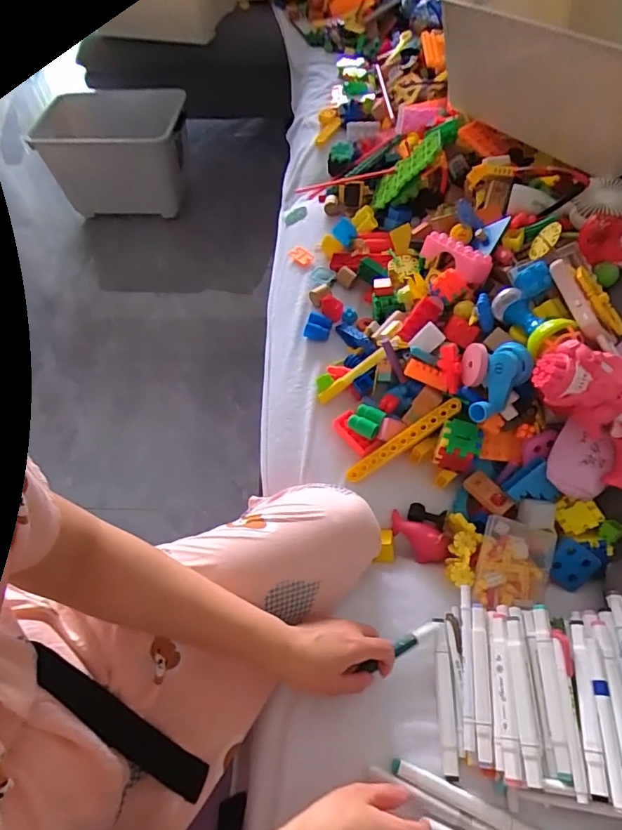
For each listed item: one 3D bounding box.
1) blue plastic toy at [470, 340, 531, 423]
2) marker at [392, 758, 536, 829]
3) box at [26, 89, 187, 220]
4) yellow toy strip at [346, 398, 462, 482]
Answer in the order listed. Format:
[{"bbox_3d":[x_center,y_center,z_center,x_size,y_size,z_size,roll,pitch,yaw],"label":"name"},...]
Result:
[{"bbox_3d":[0.235,-0.038,0.603,0.051,0.039,0.108,28,92,19],"label":"blue plastic toy"},{"bbox_3d":[0.153,0.377,0.469,0.151,0.012,0.016,20,61,14],"label":"marker"},{"bbox_3d":[-0.637,-0.869,1.598,0.416,0.266,0.312,-1,58,2],"label":"box"},{"bbox_3d":[0.123,0.035,0.654,0.177,0.014,0.023,-36,60,9],"label":"yellow toy strip"}]

